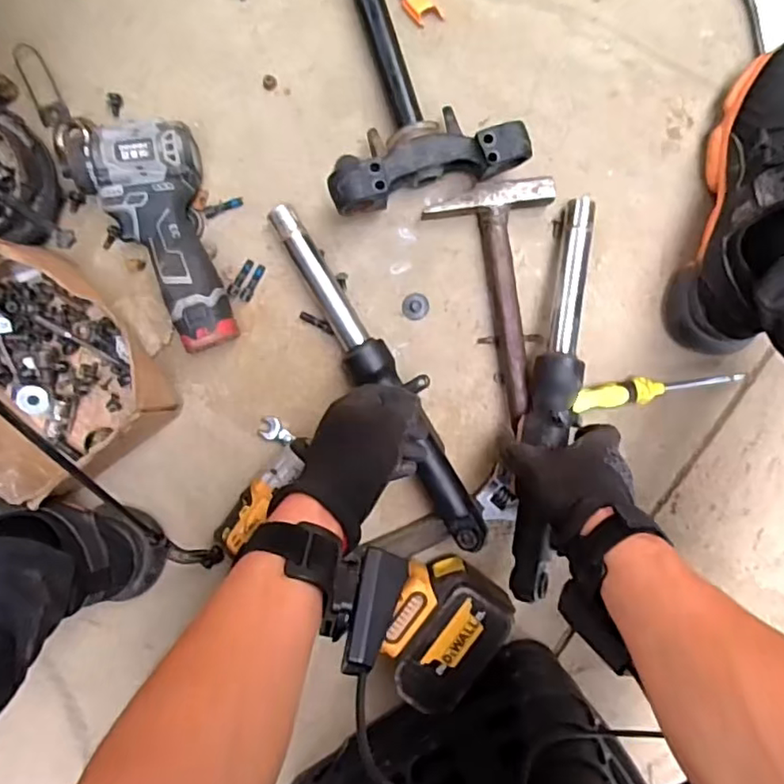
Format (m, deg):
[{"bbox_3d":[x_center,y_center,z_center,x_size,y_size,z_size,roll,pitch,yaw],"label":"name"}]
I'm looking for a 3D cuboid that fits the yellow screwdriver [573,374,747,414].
[{"bbox_3d":[0.251,-0.003,0.573,0.165,0.025,0.024,-9,95,-6],"label":"yellow screwdriver"}]

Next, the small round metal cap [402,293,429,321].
[{"bbox_3d":[0.022,-0.081,0.570,0.025,0.005,0.025,0,94,-1],"label":"small round metal cap"}]

